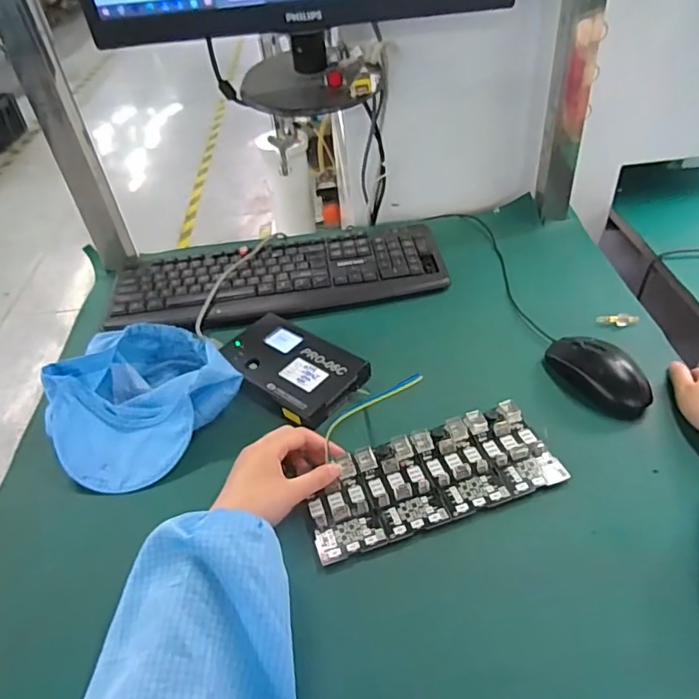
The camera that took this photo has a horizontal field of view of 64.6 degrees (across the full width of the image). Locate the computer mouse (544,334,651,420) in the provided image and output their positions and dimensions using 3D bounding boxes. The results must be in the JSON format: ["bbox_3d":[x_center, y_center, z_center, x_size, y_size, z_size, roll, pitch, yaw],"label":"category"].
[{"bbox_3d":[0.254,0.023,0.565,0.057,0.033,0.110,-26,45,-20],"label":"computer mouse"}]

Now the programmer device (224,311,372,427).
[{"bbox_3d":[-0.066,0.018,0.609,0.159,0.020,0.103,26,51,32],"label":"programmer device"}]

